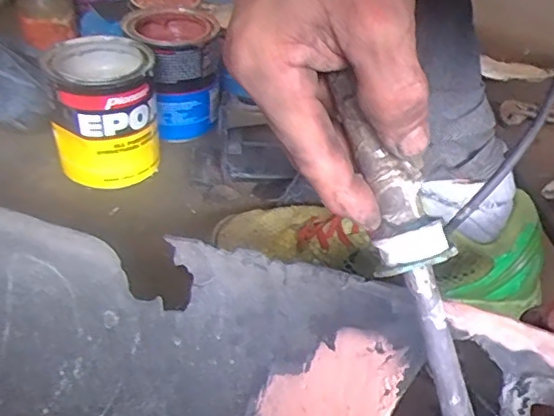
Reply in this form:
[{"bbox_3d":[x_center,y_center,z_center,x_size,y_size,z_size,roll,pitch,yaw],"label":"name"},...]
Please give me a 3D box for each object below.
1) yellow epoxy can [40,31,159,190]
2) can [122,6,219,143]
[{"bbox_3d":[-0.175,-0.099,0.583,0.100,0.117,0.107,-9,43,-15],"label":"yellow epoxy can"},{"bbox_3d":[-0.113,-0.154,0.653,0.092,0.116,0.103,-15,45,-21],"label":"can"}]

